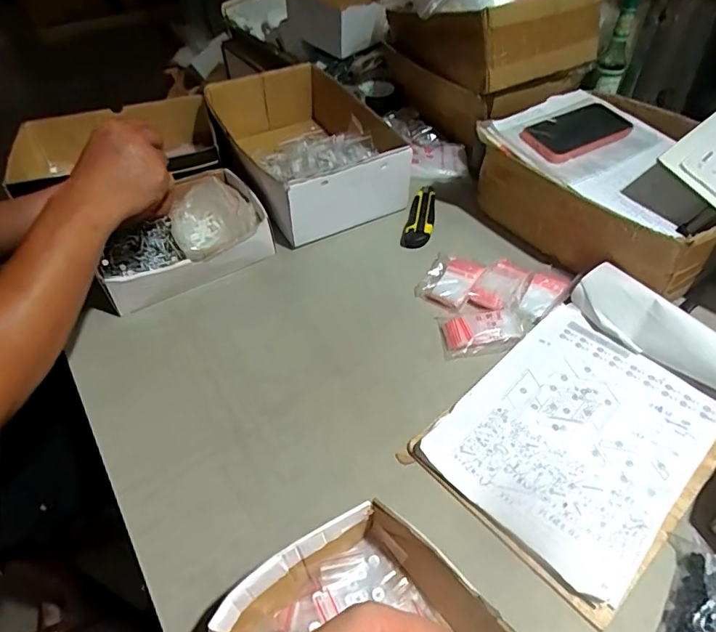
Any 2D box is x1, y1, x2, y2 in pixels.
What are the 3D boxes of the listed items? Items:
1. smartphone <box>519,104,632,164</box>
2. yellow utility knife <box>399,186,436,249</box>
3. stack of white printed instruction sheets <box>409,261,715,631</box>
[{"bbox_3d":[0.302,-0.253,0.695,0.157,0.006,0.071,-25,70,-16],"label":"smartphone"},{"bbox_3d":[0.098,-0.155,0.769,0.041,0.016,0.139,10,48,12],"label":"yellow utility knife"},{"bbox_3d":[0.246,0.098,0.525,0.328,0.053,0.223,-35,54,-27],"label":"stack of white printed instruction sheets"}]

